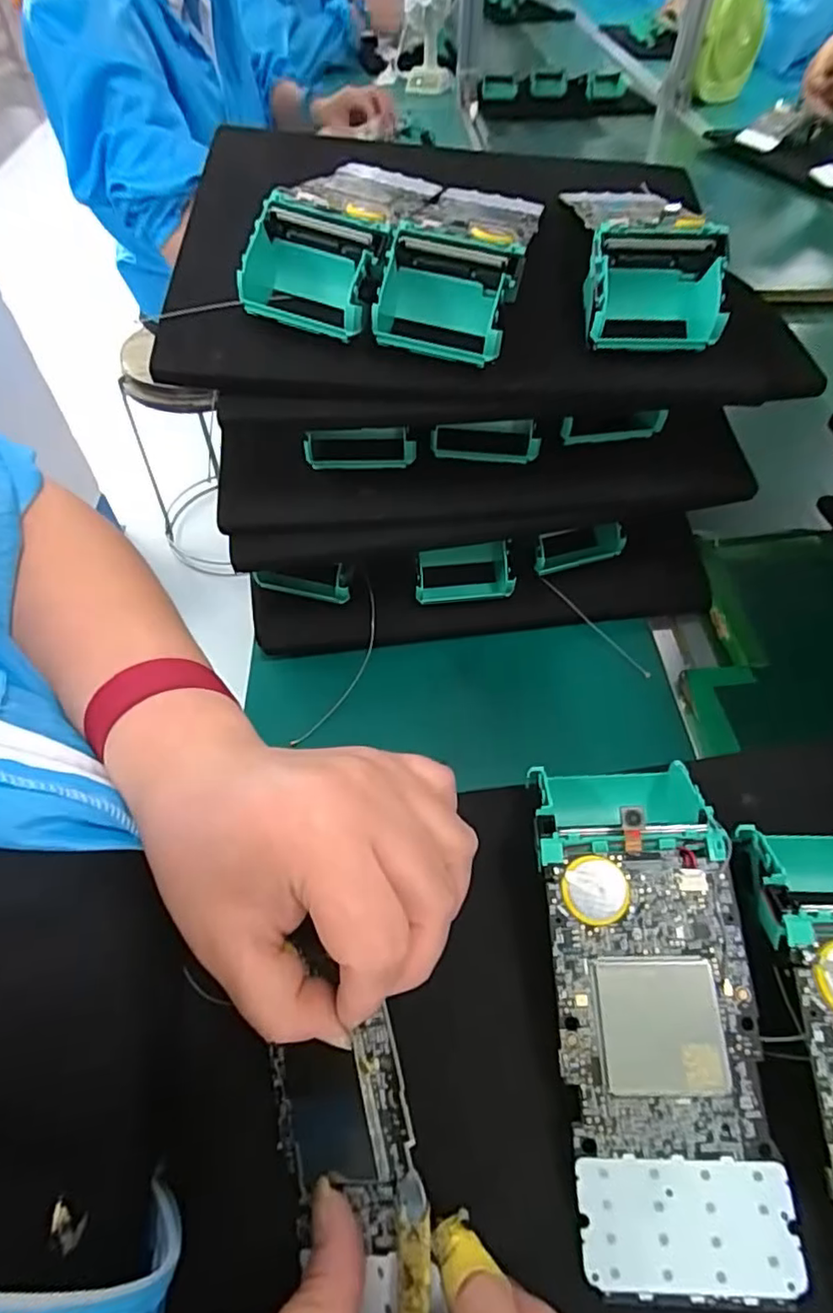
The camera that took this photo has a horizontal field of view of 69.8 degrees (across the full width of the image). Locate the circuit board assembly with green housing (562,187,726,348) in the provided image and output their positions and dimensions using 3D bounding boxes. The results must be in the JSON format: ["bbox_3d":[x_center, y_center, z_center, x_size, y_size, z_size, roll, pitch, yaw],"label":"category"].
[{"bbox_3d":[0.125,-0.203,0.321,0.087,0.063,0.047,2,55,1],"label":"circuit board assembly with green housing"}]

